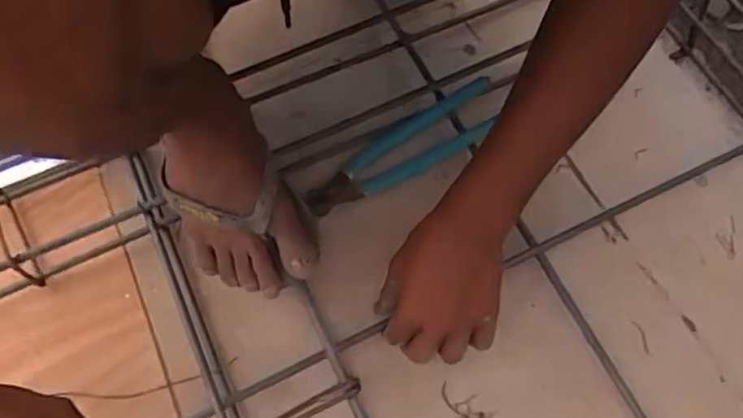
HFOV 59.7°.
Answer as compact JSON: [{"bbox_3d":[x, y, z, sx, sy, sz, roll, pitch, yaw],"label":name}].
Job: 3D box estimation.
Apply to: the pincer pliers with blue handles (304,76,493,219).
[{"bbox_3d":[0.032,-0.060,0.652,0.217,0.015,0.053,-29,68,-8],"label":"pincer pliers with blue handles"}]

